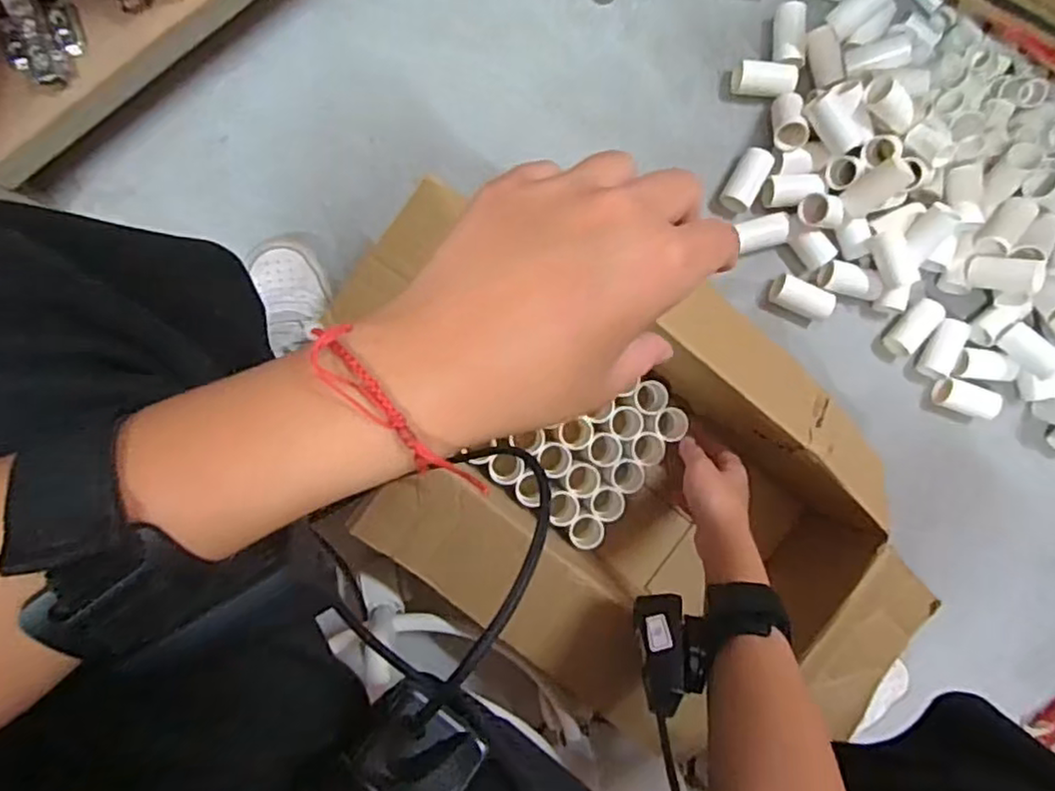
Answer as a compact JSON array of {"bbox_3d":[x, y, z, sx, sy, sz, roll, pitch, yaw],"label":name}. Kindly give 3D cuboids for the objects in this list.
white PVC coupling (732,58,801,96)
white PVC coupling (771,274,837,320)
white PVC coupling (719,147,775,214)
[{"bbox_3d":[0.228,-0.303,0.649,0.054,0.027,0.032,6,89,-5],"label":"white PVC coupling"},{"bbox_3d":[0.263,-0.093,0.657,0.058,0.034,0.027,22,88,-5],"label":"white PVC coupling"},{"bbox_3d":[0.208,-0.205,0.644,0.028,0.022,0.061,29,87,-4],"label":"white PVC coupling"}]

